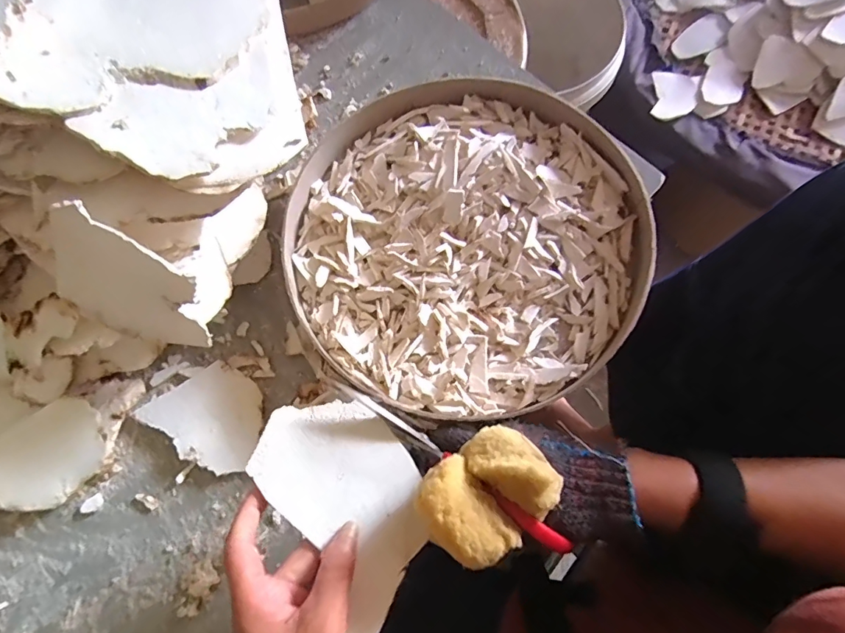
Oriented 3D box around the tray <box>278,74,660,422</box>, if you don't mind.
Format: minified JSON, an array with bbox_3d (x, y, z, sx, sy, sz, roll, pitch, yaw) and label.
[{"bbox_3d":[0.034,-0.068,0.408,0.299,0.053,0.299,0,77,1],"label":"tray"}]

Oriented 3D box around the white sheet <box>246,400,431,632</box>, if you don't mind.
[{"bbox_3d":[-0.047,0.116,0.297,0.086,0.021,0.139,-39,79,-7],"label":"white sheet"}]

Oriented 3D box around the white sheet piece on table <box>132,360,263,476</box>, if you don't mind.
[{"bbox_3d":[-0.181,0.082,0.392,0.098,0.006,0.078,35,79,9],"label":"white sheet piece on table"}]

